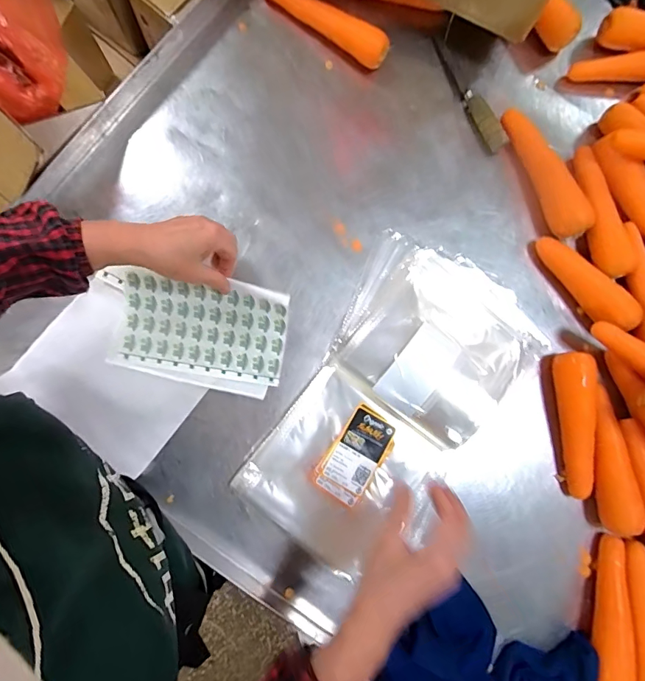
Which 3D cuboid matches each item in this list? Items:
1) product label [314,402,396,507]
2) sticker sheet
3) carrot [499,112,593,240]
[{"bbox_3d":[0.044,0.146,0.525,0.065,0.006,0.113,36,84,1],"label":"product label"},{"bbox_3d":[-0.162,-0.011,0.523,0.225,0.025,0.136,11,98,-1],"label":"sticker sheet"},{"bbox_3d":[0.313,-0.238,0.583,0.040,0.045,0.200,-22,85,-7],"label":"carrot"}]

